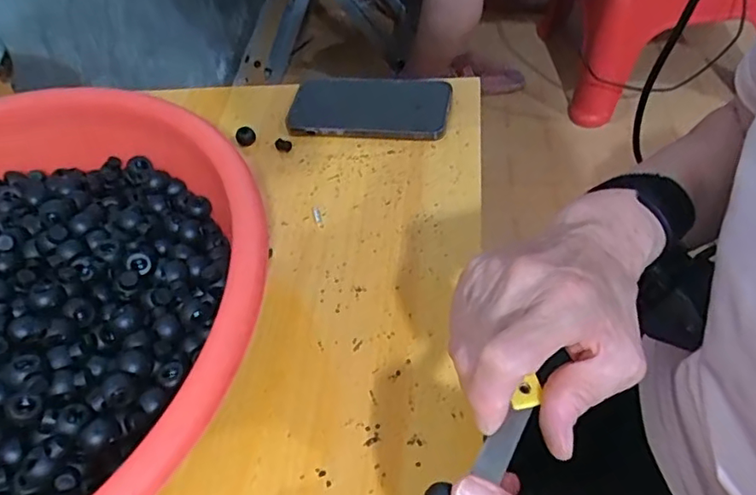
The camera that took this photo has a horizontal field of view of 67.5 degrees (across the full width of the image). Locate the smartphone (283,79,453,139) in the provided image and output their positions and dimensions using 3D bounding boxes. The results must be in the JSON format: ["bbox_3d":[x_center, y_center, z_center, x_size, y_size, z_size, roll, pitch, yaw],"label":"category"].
[{"bbox_3d":[-0.008,-0.129,0.514,0.145,0.011,0.073,1,59,8],"label":"smartphone"}]

